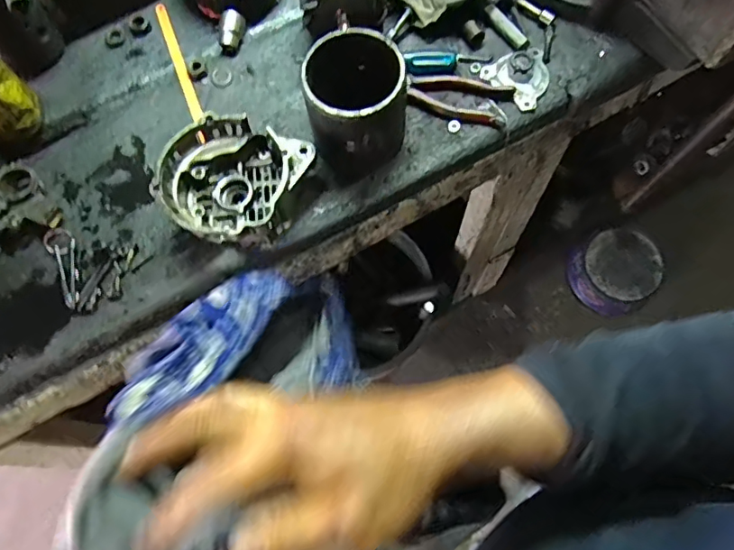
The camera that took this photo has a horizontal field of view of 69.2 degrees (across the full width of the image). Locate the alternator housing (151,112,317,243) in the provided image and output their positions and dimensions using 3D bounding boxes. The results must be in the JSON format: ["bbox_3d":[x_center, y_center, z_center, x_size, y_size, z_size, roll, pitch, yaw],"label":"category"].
[{"bbox_3d":[-0.151,-0.100,0.596,0.138,0.077,0.141,22,74,9],"label":"alternator housing"}]

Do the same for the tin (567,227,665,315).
[{"bbox_3d":[0.645,-0.012,1.378,0.194,0.114,0.190,-1,72,2],"label":"tin"}]

